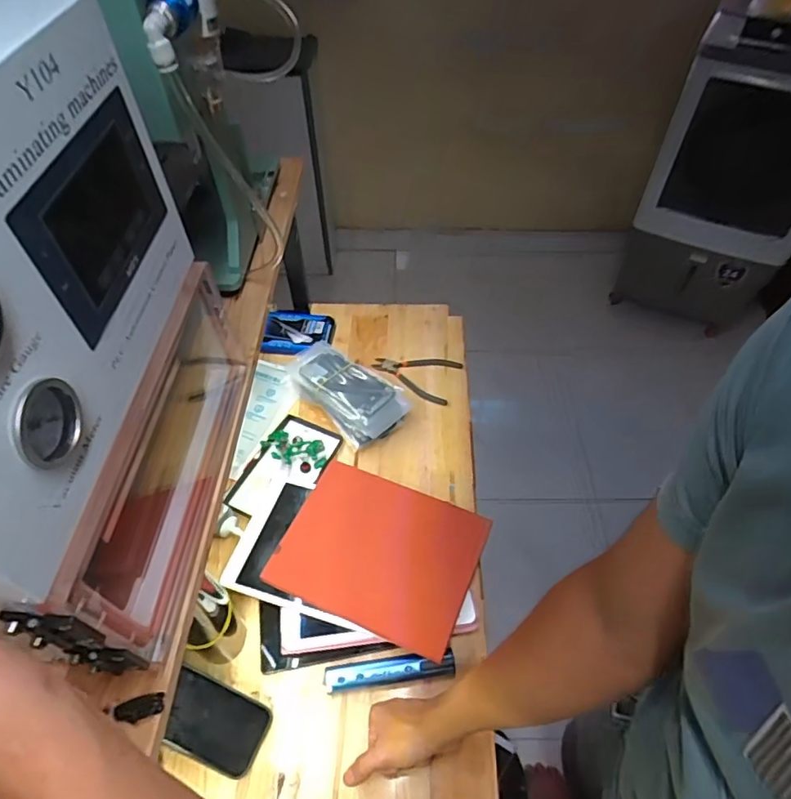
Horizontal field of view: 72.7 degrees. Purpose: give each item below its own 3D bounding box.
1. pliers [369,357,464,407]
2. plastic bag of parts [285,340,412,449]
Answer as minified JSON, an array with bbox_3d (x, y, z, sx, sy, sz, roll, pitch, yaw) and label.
[{"bbox_3d":[0.033,-0.042,0.948,0.151,0.011,0.098,12,53,10],"label":"pliers"},{"bbox_3d":[-0.086,-0.017,0.898,0.228,0.046,0.114,37,61,26],"label":"plastic bag of parts"}]

